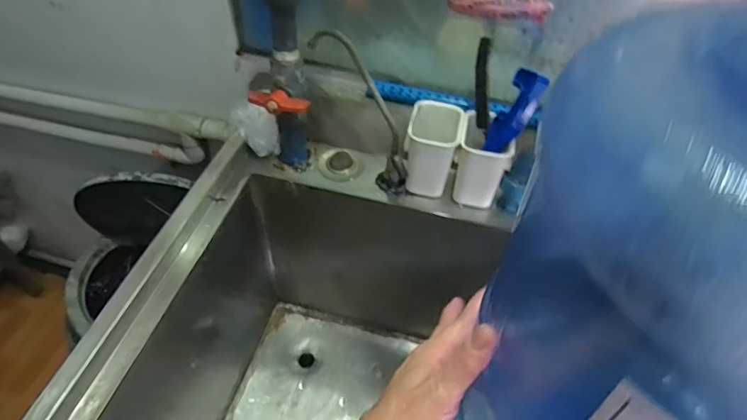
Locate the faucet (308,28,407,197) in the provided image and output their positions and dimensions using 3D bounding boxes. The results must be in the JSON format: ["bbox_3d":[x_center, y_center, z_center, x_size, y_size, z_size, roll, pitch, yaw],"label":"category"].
[{"bbox_3d":[-0.009,-0.128,0.668,0.077,0.254,0.042,0,42,33],"label":"faucet"}]

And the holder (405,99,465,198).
[{"bbox_3d":[0.084,-0.083,0.697,0.073,0.117,0.082,9,48,5],"label":"holder"}]

